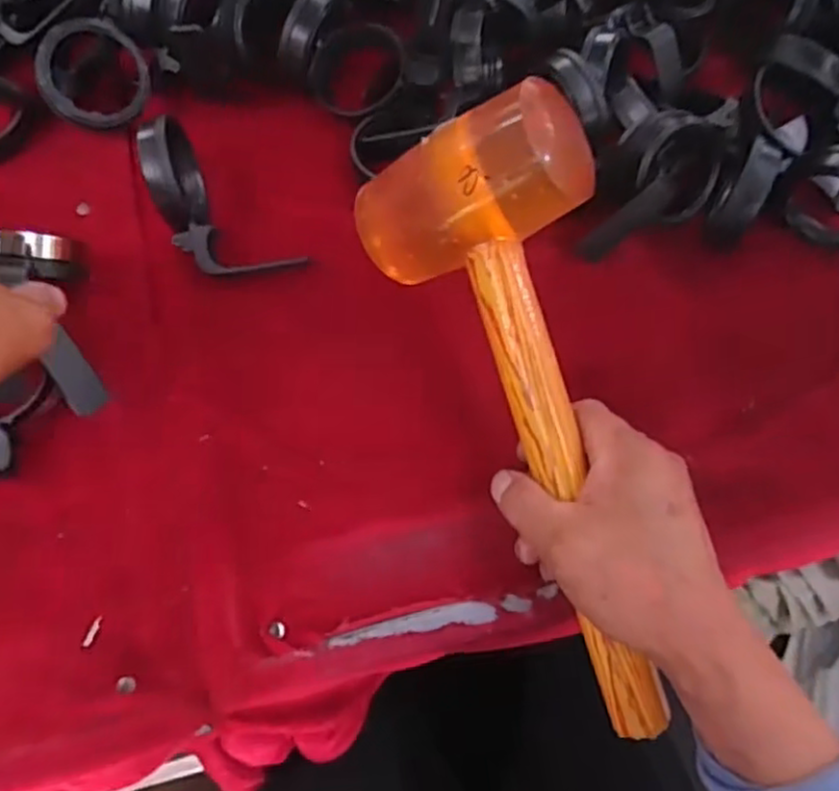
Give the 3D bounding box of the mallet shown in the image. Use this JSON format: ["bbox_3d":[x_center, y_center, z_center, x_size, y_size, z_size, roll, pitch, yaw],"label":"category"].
[{"bbox_3d":[0.060,0.012,0.364,0.112,0.058,0.321,-14,85,-8],"label":"mallet"}]

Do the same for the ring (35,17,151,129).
[{"bbox_3d":[-0.224,-0.221,0.493,0.069,0.017,0.070,-7,112,-16],"label":"ring"}]

